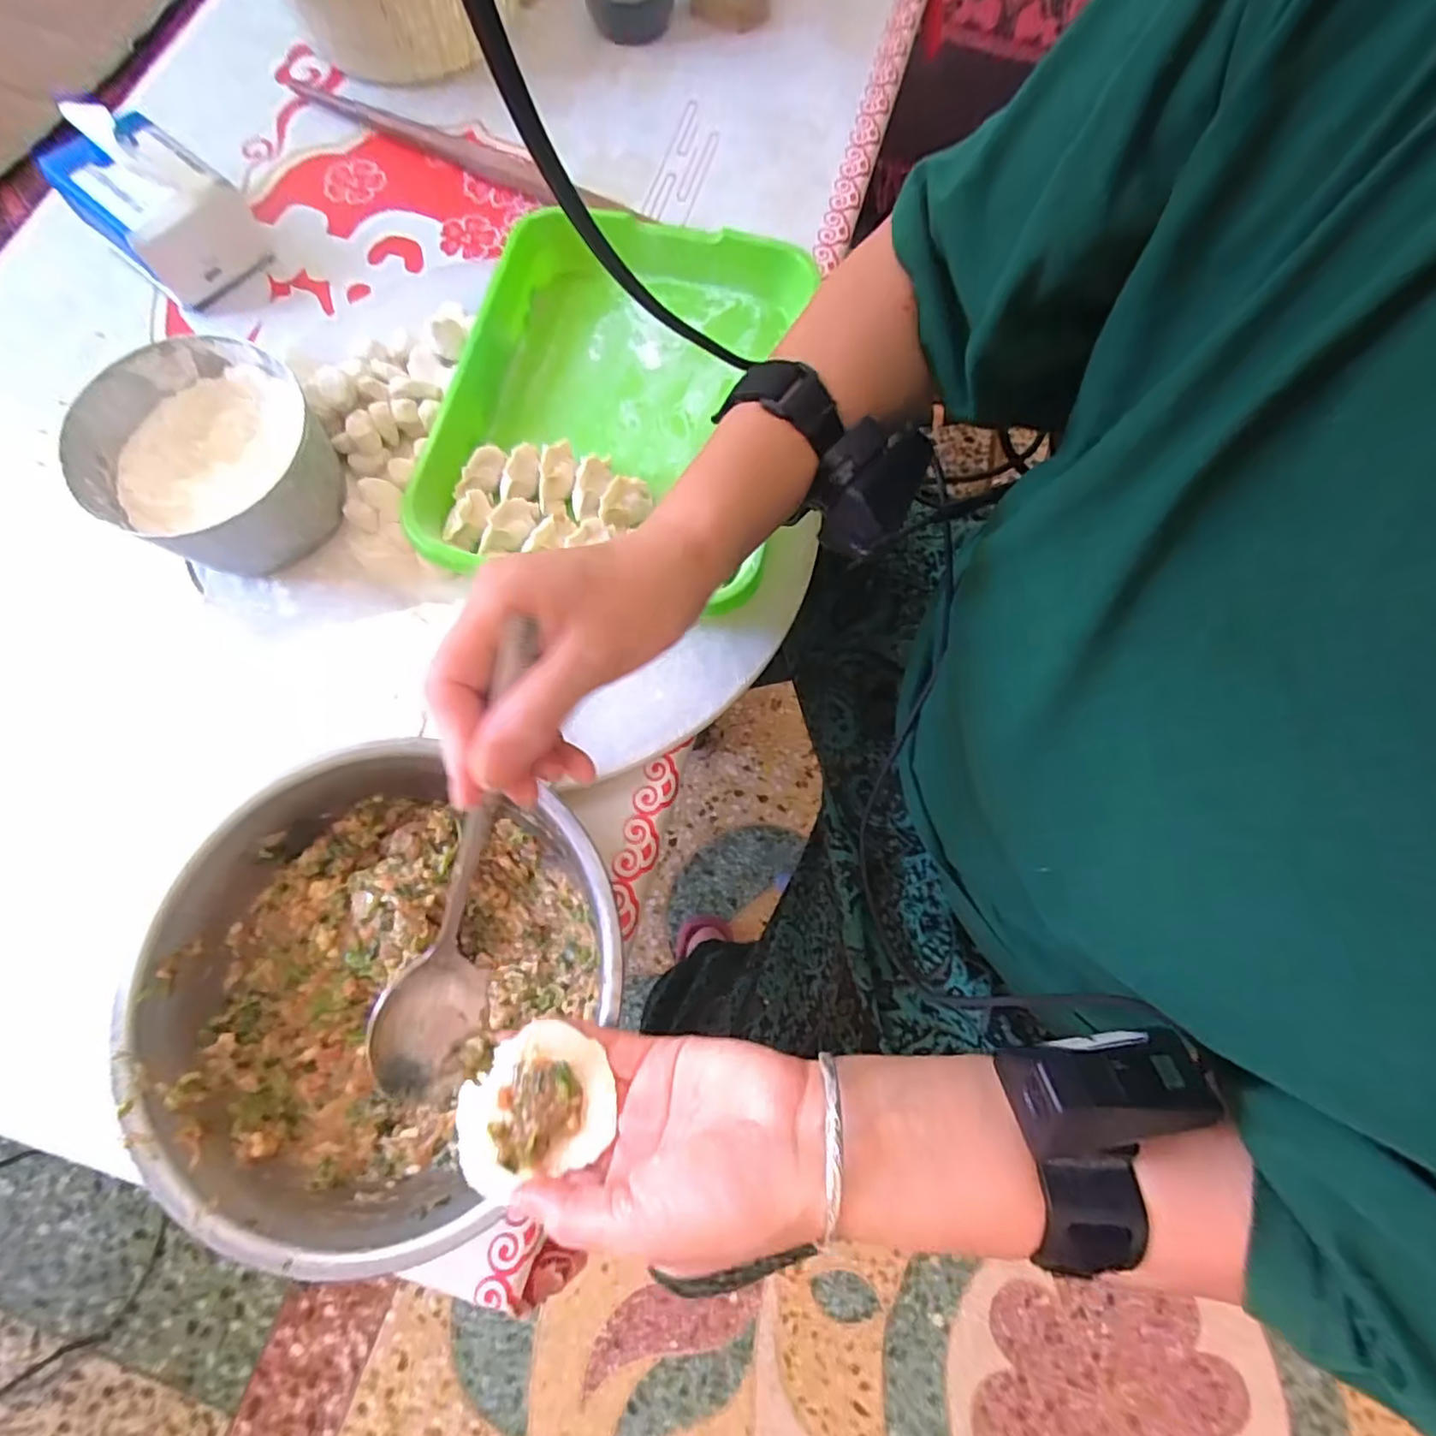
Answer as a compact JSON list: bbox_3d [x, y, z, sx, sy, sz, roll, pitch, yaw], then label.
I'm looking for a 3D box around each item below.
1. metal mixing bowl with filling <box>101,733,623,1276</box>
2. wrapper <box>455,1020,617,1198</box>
[{"bbox_3d":[-0.177,0.141,0.341,0.220,0.082,0.230,0,74,-2],"label":"metal mixing bowl with filling"},{"bbox_3d":[-0.083,0.170,0.283,0.068,0.015,0.057,-14,75,-6],"label":"wrapper"}]

